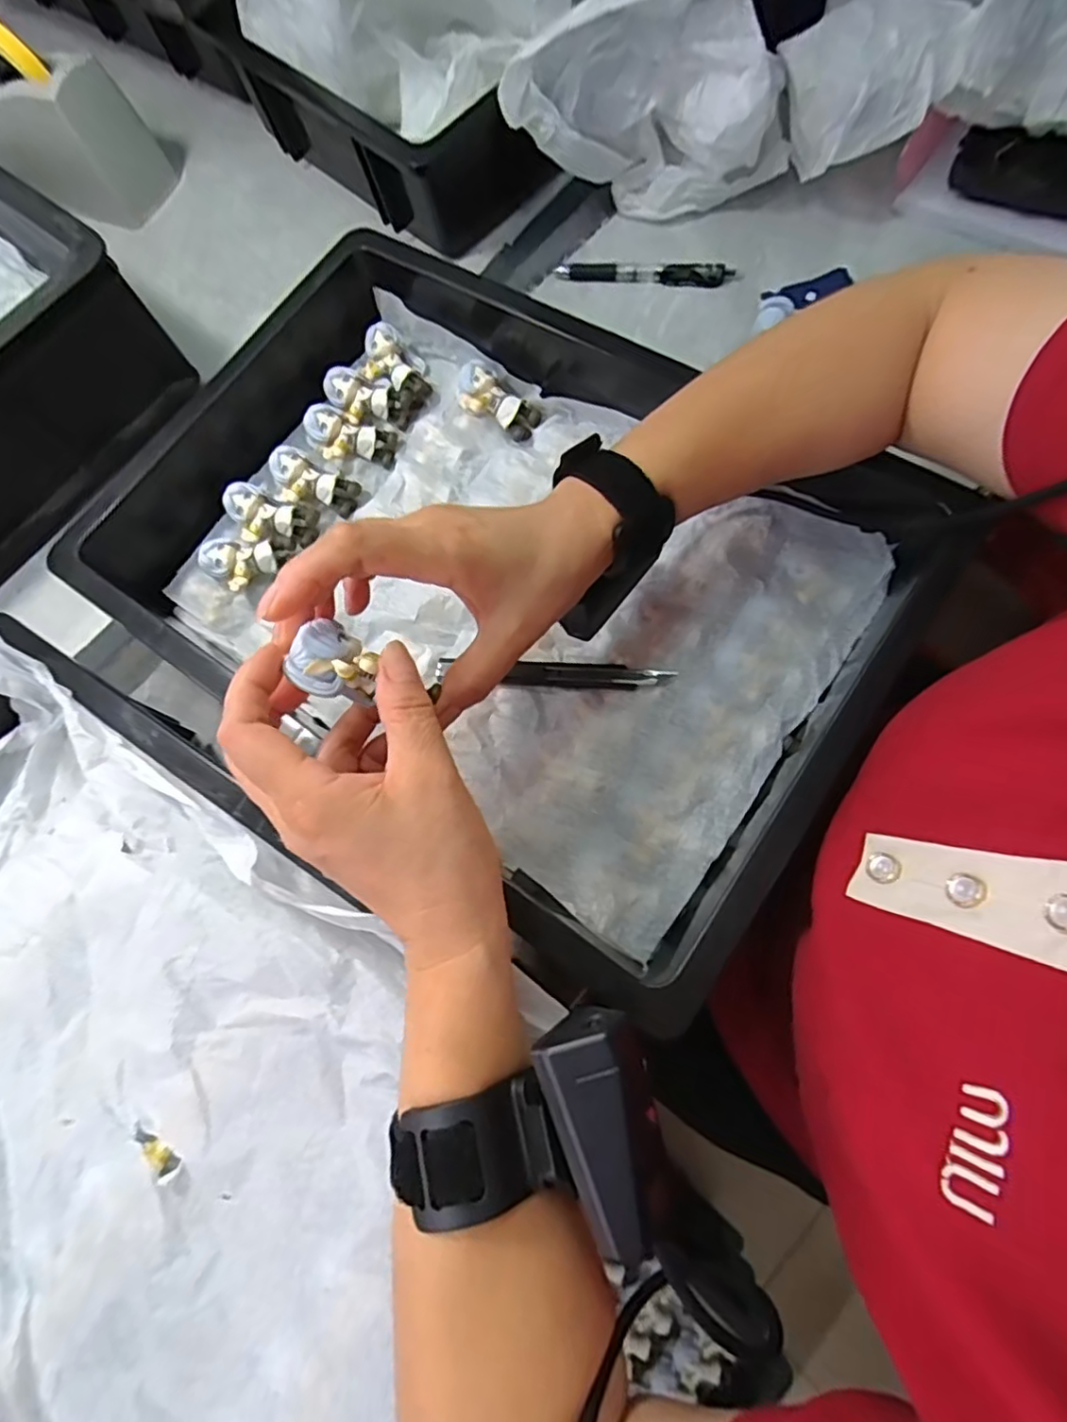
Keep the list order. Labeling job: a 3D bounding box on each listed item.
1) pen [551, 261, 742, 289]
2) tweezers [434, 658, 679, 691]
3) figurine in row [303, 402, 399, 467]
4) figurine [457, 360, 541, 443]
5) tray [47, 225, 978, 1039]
[{"bbox_3d":[0.088,-0.347,0.494,0.144,0.013,0.012,11,35,14],"label":"pen"},{"bbox_3d":[0.012,-0.022,0.378,0.143,0.008,0.016,3,70,4],"label":"tweezers"},{"bbox_3d":[-0.131,-0.195,0.447,0.062,0.020,0.037,13,68,-19],"label":"figurine in row"},{"bbox_3d":[-0.026,-0.217,0.439,0.064,0.020,0.034,35,74,-7],"label":"figurine"},{"bbox_3d":[-0.039,-0.095,0.378,0.480,0.100,0.306,34,80,14],"label":"tray"}]

